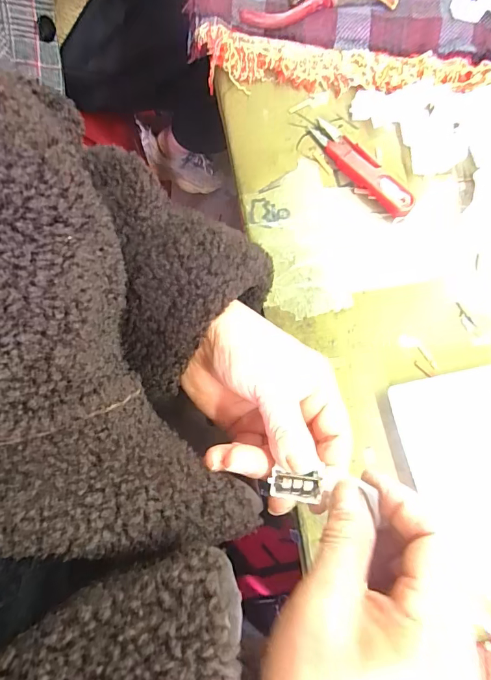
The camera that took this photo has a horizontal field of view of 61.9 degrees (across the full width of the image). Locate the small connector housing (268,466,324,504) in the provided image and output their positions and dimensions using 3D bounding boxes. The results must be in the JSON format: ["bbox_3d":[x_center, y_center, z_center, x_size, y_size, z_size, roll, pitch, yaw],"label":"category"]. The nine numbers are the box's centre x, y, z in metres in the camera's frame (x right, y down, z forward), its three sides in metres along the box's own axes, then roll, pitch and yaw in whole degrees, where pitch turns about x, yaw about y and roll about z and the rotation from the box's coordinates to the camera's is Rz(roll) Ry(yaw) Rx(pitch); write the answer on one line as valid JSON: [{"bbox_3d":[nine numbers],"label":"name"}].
[{"bbox_3d":[0.026,0.074,0.206,0.026,0.011,0.016,10,79,3],"label":"small connector housing"}]

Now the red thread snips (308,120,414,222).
[{"bbox_3d":[0.093,-0.140,0.329,0.022,0.011,0.107,-38,82,-11],"label":"red thread snips"}]

